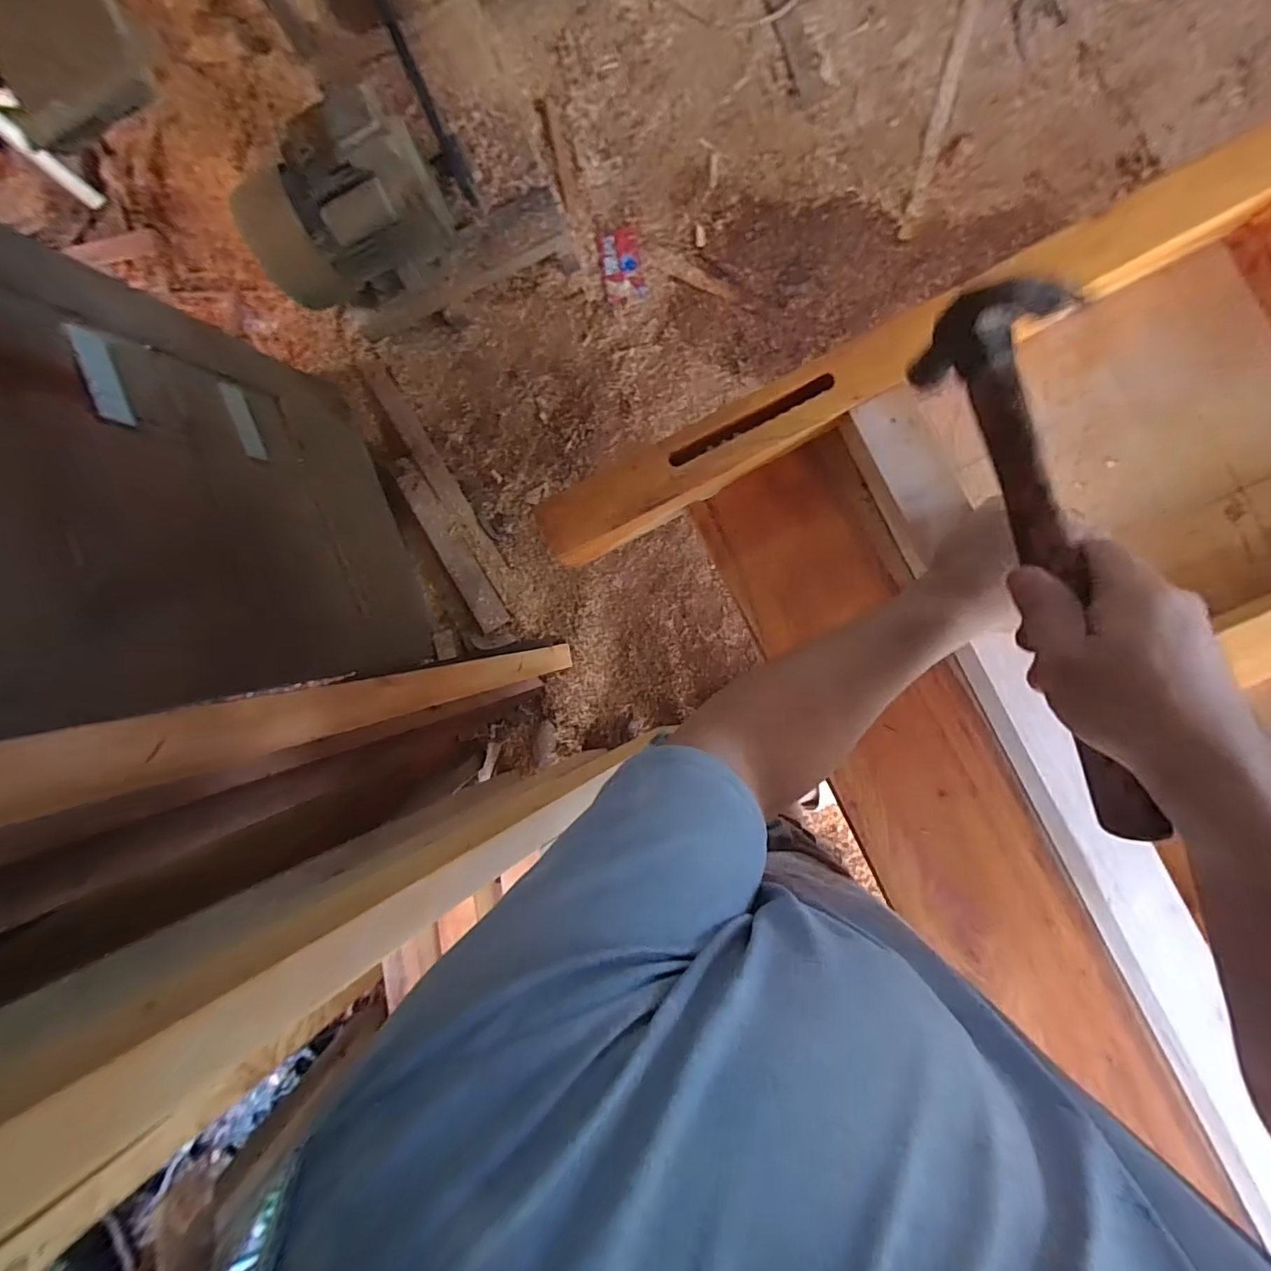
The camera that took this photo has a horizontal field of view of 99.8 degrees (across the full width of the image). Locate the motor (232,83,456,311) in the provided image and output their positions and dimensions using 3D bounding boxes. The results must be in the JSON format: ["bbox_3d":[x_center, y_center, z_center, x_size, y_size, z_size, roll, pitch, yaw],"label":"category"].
[{"bbox_3d":[-0.644,-0.960,1.186,0.418,0.272,0.254,-13,90,7],"label":"motor"}]

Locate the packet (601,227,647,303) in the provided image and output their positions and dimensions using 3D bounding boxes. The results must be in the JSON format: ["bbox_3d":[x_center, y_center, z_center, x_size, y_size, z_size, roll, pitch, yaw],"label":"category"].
[{"bbox_3d":[-0.037,-0.969,1.398,0.100,0.012,0.175,-11,92,7],"label":"packet"}]

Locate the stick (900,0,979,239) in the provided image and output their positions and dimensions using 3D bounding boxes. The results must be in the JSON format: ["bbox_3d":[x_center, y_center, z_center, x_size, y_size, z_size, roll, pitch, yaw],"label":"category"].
[{"bbox_3d":[0.742,-1.289,1.285,0.043,0.019,0.649,14,95,6],"label":"stick"}]

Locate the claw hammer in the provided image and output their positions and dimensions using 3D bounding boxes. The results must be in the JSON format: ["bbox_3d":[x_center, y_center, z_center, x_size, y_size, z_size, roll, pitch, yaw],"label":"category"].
[{"bbox_3d":[0.247,-0.045,0.322,0.033,0.099,0.328,-14,87,8],"label":"claw hammer"}]

